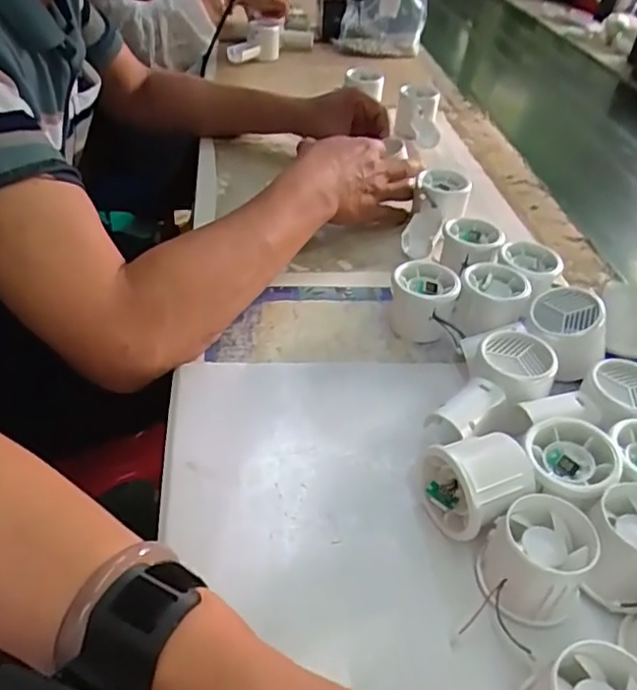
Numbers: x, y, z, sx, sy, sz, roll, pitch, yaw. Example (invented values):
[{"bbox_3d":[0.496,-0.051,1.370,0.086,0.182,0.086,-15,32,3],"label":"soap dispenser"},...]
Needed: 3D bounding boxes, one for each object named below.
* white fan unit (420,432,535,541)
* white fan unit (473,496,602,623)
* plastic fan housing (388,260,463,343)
[{"bbox_3d":[0.101,0.090,0.384,0.058,0.046,0.052,-7,42,-15],"label":"white fan unit"},{"bbox_3d":[0.125,0.120,0.350,0.055,0.047,0.058,4,40,-3],"label":"white fan unit"},{"bbox_3d":[0.090,-0.037,0.539,0.057,0.052,0.058,12,41,7],"label":"plastic fan housing"}]

